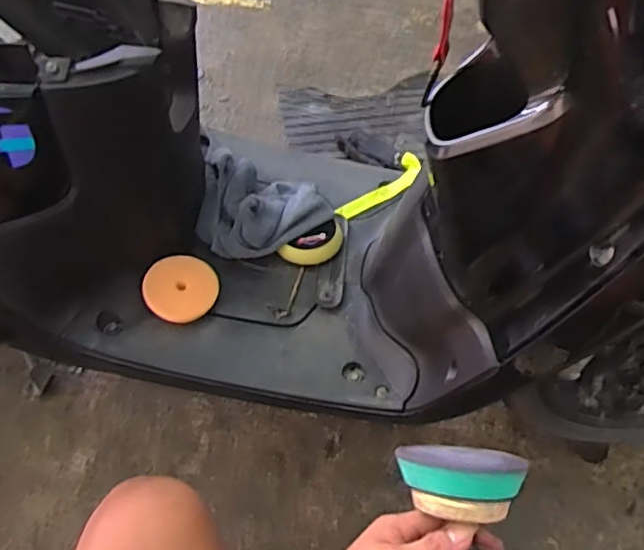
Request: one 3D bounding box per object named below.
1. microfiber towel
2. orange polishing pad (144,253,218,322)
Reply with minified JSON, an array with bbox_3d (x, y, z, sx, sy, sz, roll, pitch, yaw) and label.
[{"bbox_3d":[-0.078,-0.101,0.816,0.173,0.085,0.169,4,56,4],"label":"microfiber towel"},{"bbox_3d":[-0.176,0.017,0.736,0.088,0.017,0.080,22,85,-14],"label":"orange polishing pad"}]

